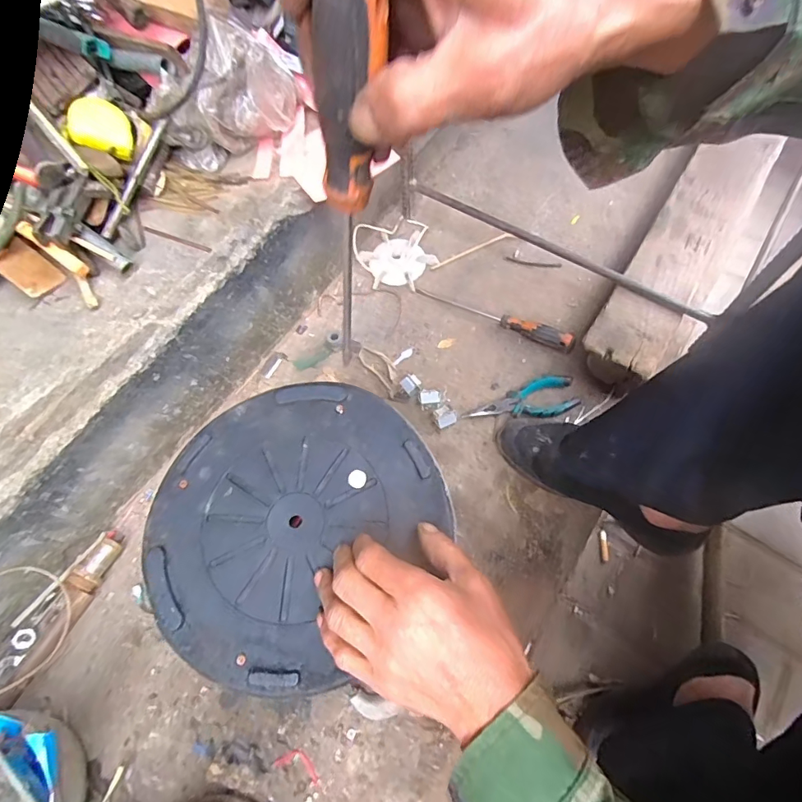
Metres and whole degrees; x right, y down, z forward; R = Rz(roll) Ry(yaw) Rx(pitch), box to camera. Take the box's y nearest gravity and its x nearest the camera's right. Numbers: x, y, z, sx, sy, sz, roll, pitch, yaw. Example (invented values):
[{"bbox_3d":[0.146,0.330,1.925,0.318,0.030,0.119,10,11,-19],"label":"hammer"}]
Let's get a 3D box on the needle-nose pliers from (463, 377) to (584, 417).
[{"bbox_3d":[0.168,0.005,0.640,0.155,0.023,0.051,-13,66,-2],"label":"needle-nose pliers"}]

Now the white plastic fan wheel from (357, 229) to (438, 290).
[{"bbox_3d":[-0.004,-0.234,0.756,0.111,0.020,0.109,-25,67,-7],"label":"white plastic fan wheel"}]

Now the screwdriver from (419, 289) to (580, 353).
[{"bbox_3d":[0.135,-0.127,0.694,0.249,0.032,0.024,24,70,13],"label":"screwdriver"}]

